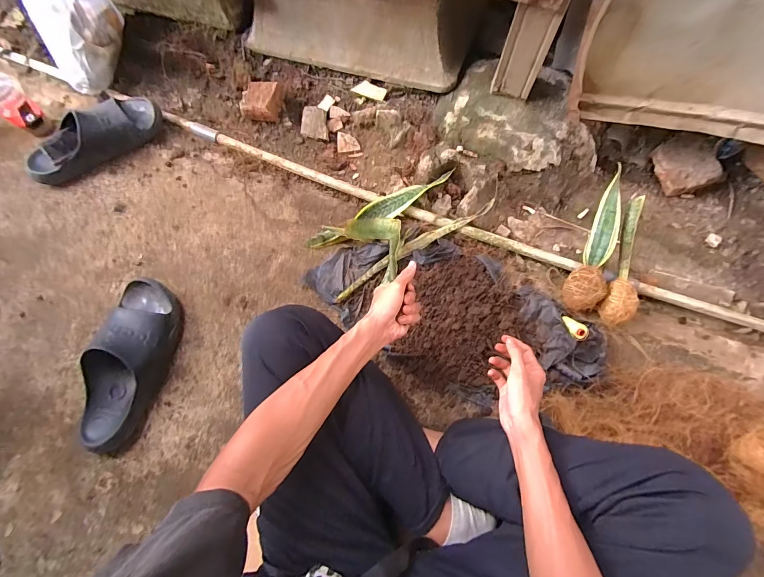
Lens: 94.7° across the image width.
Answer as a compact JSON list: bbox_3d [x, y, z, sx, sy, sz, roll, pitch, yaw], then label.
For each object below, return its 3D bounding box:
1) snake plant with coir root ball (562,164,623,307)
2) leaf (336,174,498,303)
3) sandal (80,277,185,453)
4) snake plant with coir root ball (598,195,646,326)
[{"bbox_3d":[0.427,-0.088,0.696,0.069,0.086,0.283,20,76,7],"label":"snake plant with coir root ball"},{"bbox_3d":[0.063,-0.086,0.707,0.364,0.058,0.041,-30,76,-7],"label":"leaf"},{"bbox_3d":[-0.462,0.134,0.649,0.119,0.086,0.308,6,74,3],"label":"sandal"},{"bbox_3d":[0.485,-0.052,0.701,0.055,0.059,0.269,21,76,7],"label":"snake plant with coir root ball"}]

